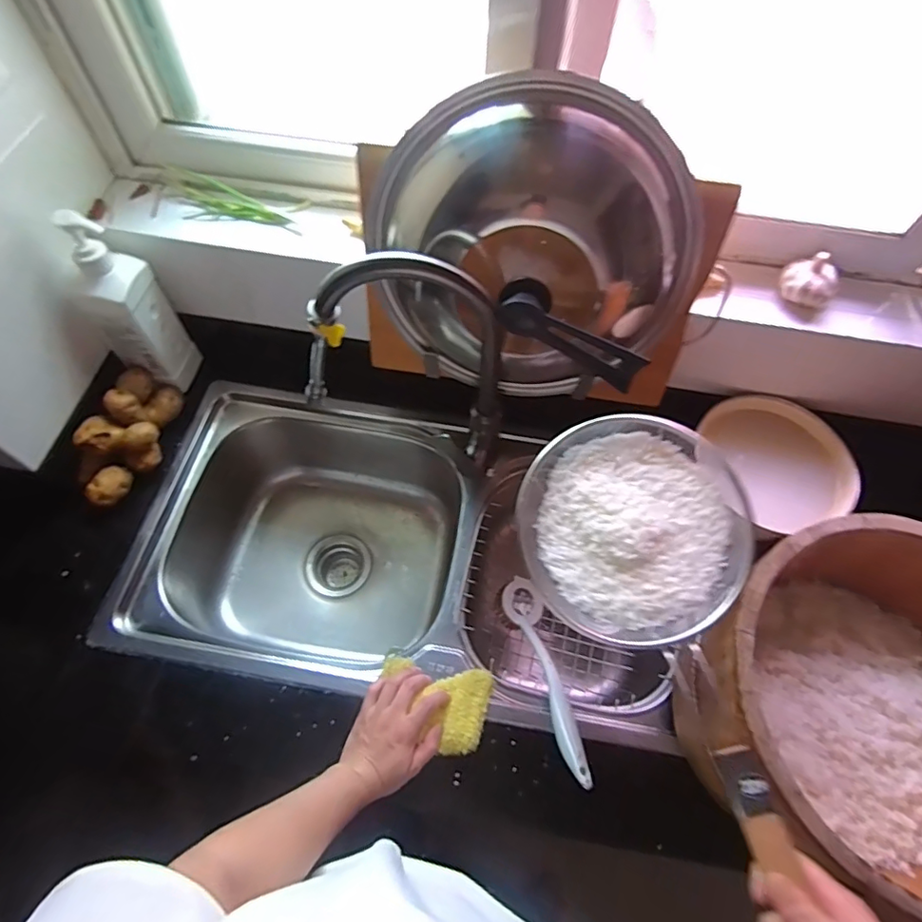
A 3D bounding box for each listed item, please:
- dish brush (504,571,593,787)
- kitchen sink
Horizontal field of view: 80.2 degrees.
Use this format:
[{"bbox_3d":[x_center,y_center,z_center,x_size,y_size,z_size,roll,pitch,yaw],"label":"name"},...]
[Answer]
[{"bbox_3d":[0.108,0.258,0.688,0.054,0.042,0.286,-8,28,-5],"label":"dish brush"},{"bbox_3d":[-0.082,0.148,0.850,0.704,0.236,0.404,9,63,4],"label":"kitchen sink"}]

